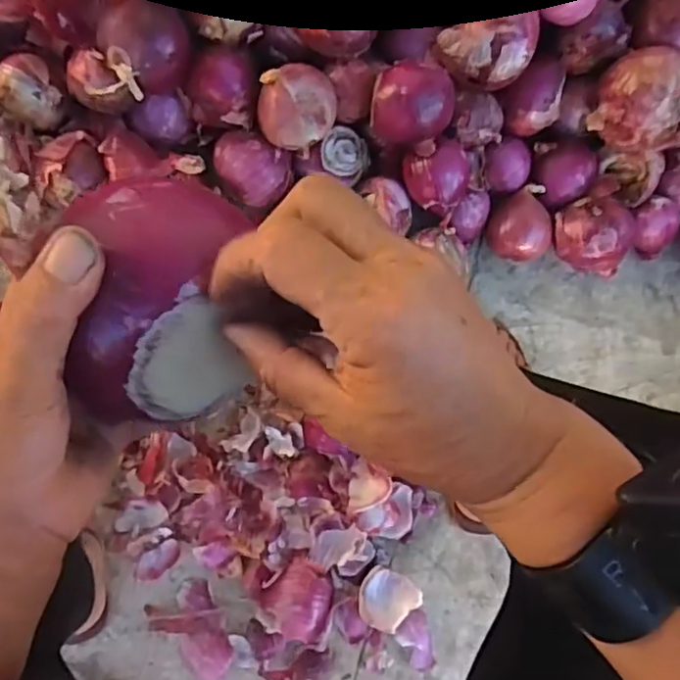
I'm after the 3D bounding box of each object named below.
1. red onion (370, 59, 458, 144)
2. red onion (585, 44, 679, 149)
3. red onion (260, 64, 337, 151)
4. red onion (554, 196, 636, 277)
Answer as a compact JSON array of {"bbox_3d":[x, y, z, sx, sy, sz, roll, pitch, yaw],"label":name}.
[{"bbox_3d":[0.077,-0.249,0.618,0.088,0.060,0.070,-1,82,-5],"label":"red onion"},{"bbox_3d":[0.342,-0.269,0.659,0.099,0.070,0.090,9,81,-4],"label":"red onion"},{"bbox_3d":[-0.046,-0.250,0.638,0.084,0.072,0.070,-3,82,-6],"label":"red onion"},{"bbox_3d":[0.313,-0.129,0.741,0.097,0.085,0.083,-2,82,-6],"label":"red onion"}]

